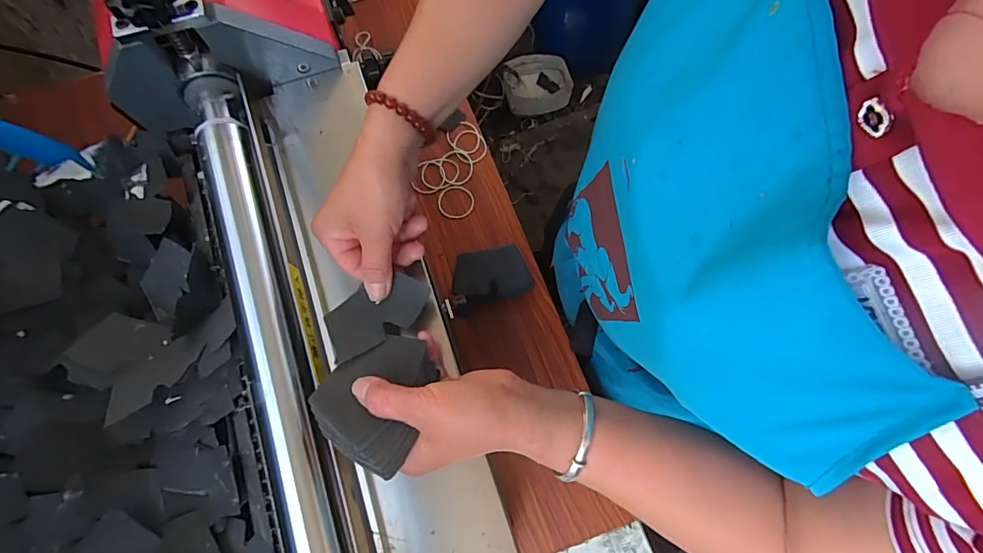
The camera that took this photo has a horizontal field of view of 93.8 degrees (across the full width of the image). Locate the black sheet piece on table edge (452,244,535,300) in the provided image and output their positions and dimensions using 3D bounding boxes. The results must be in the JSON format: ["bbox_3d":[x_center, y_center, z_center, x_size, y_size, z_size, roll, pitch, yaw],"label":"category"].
[{"bbox_3d":[0.000,0.000,0.570,0.092,0.053,0.055,-9,76,-1],"label":"black sheet piece on table edge"}]

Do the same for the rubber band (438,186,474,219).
[{"bbox_3d":[-0.048,-0.102,0.626,0.050,0.004,0.047,0,76,1],"label":"rubber band"}]

